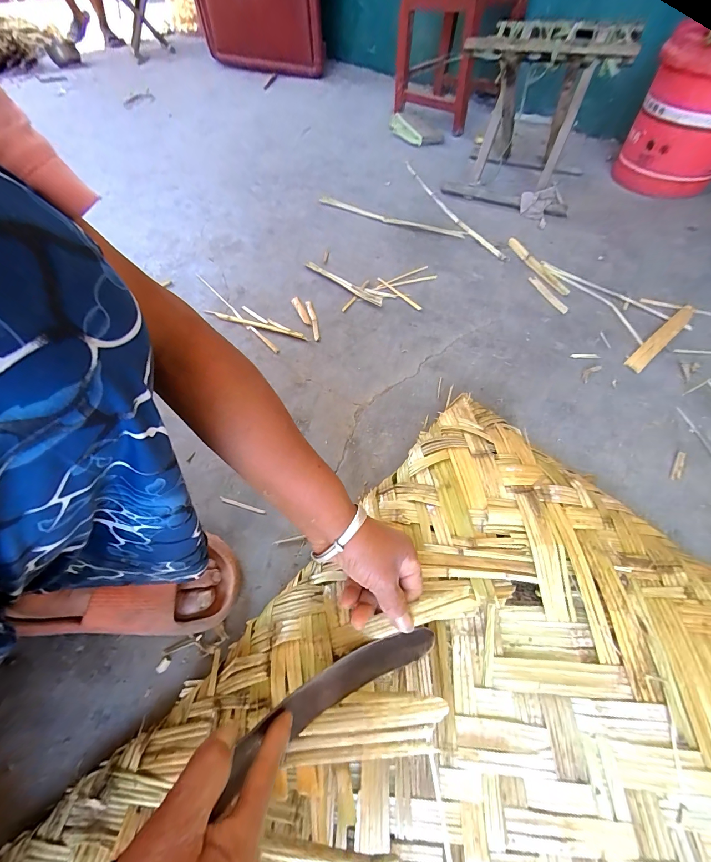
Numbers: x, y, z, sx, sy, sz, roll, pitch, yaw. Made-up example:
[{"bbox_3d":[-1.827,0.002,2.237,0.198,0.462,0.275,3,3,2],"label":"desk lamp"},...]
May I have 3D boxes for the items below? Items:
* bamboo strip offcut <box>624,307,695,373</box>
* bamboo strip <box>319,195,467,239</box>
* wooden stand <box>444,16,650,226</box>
[{"bbox_3d":[0.530,-0.162,0.595,0.214,0.009,0.026,-35,62,-21],"label":"bamboo strip offcut"},{"bbox_3d":[0.075,-0.530,0.851,0.399,0.011,0.031,26,60,18],"label":"bamboo strip"},{"bbox_3d":[0.407,-0.725,0.803,0.292,0.273,0.341,23,59,16],"label":"wooden stand"}]

